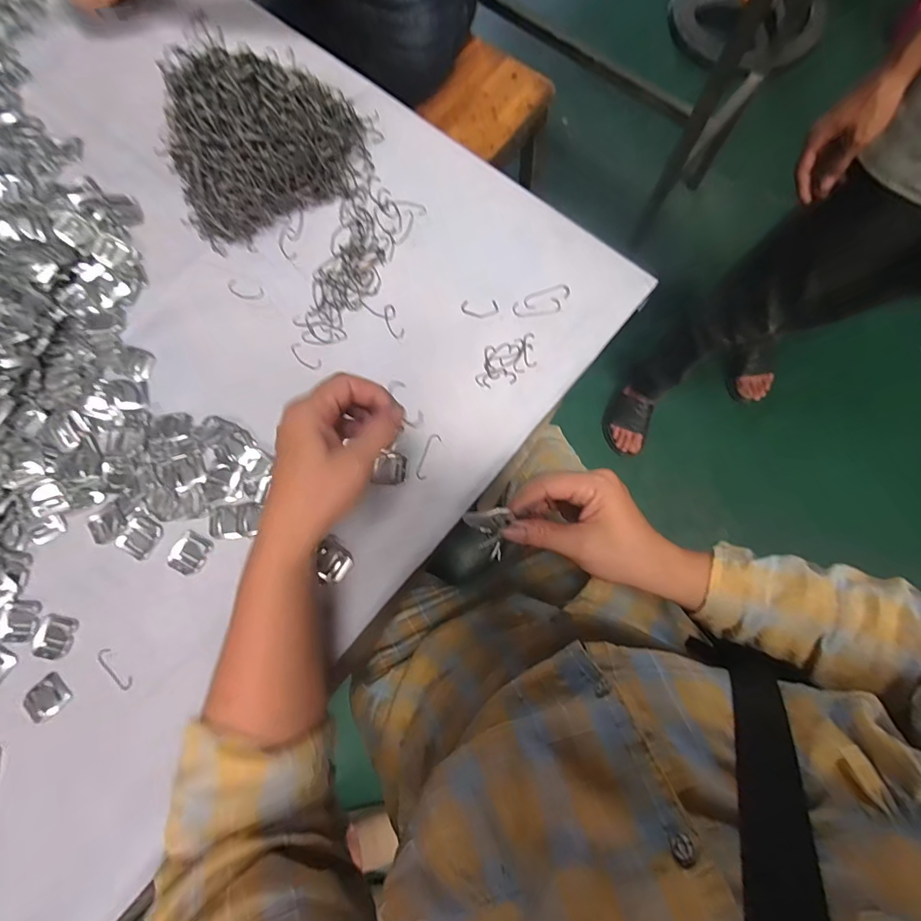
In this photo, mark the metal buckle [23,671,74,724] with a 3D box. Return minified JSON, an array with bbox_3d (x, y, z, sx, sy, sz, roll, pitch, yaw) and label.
[{"bbox_3d":[-0.360,0.207,0.400,0.029,0.004,0.033,44,83,9],"label":"metal buckle"}]

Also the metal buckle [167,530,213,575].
[{"bbox_3d":[-0.247,0.085,0.421,0.032,0.006,0.036,25,80,6],"label":"metal buckle"}]

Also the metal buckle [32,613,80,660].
[{"bbox_3d":[-0.362,0.157,0.408,0.031,0.006,0.036,7,79,2],"label":"metal buckle"}]

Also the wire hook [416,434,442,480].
[{"bbox_3d":[-0.031,-0.004,0.431,0.011,0.004,0.045,22,80,5],"label":"wire hook"}]

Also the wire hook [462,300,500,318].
[{"bbox_3d":[0.019,-0.152,0.459,0.037,0.004,0.019,3,79,2],"label":"wire hook"}]

